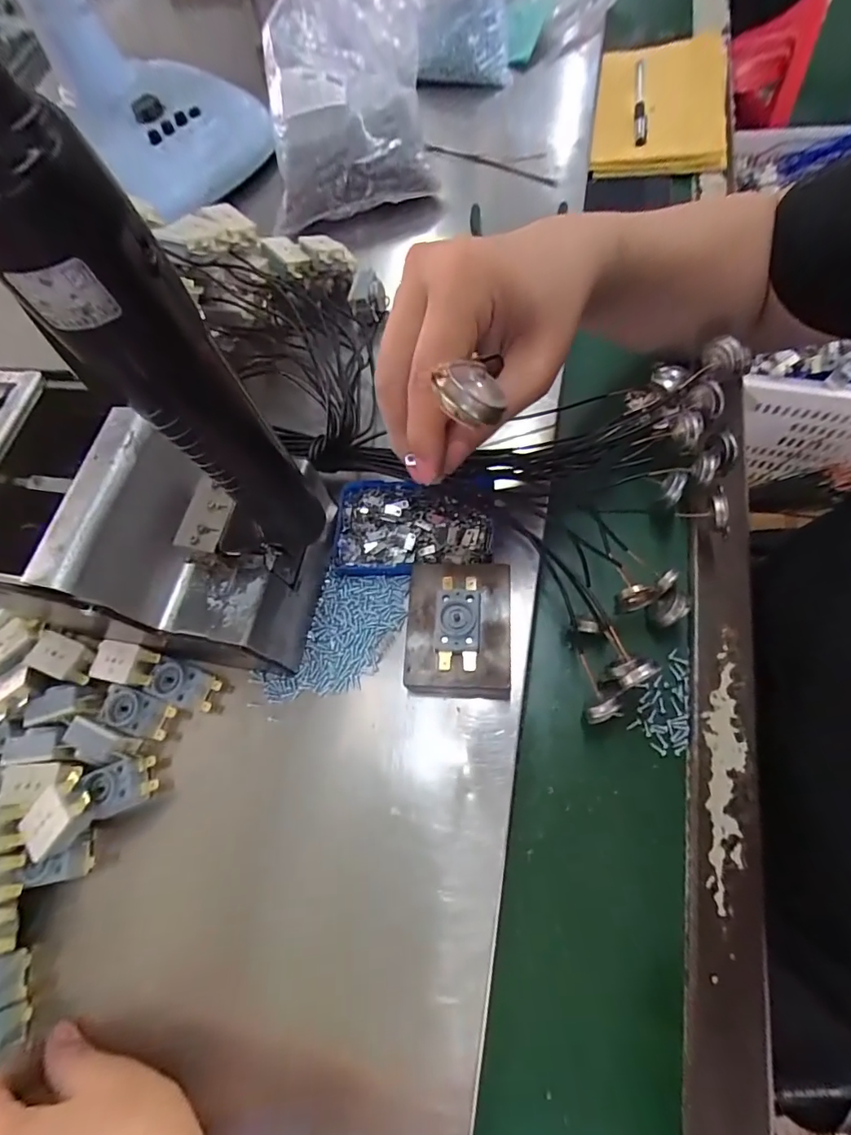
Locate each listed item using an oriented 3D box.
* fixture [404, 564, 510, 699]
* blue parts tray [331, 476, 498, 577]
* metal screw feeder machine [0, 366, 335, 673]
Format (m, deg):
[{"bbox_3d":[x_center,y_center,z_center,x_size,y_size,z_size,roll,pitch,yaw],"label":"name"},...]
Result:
[{"bbox_3d":[0.020,0.038,0.315,0.065,0.038,0.081,1,68,8],"label":"fixture"},{"bbox_3d":[-0.009,-0.031,0.358,0.110,0.019,0.070,-1,68,8],"label":"blue parts tray"},{"bbox_3d":[-0.167,-0.018,0.303,0.182,0.140,0.137,6,69,10],"label":"metal screw feeder machine"}]

